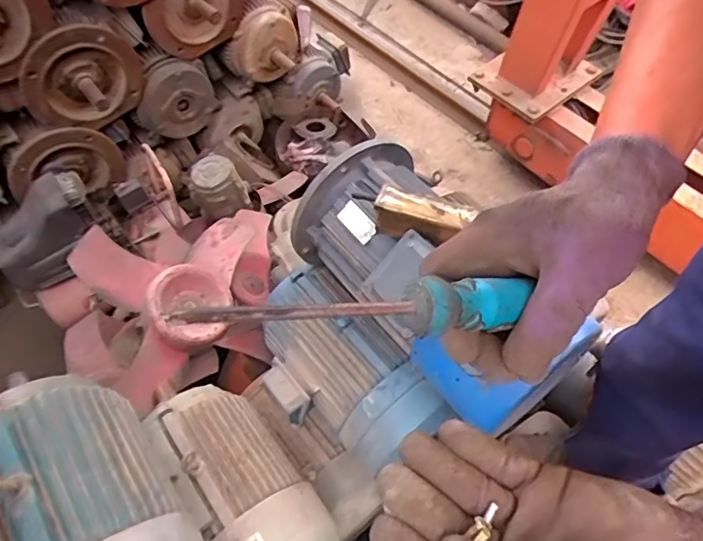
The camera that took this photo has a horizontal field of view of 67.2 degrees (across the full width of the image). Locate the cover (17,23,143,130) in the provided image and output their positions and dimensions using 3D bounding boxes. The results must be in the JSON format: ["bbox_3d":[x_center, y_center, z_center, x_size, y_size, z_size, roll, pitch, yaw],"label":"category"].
[{"bbox_3d":[-0.786,-0.556,1.601,0.343,0.310,0.125,-40,65,-19],"label":"cover"}]

